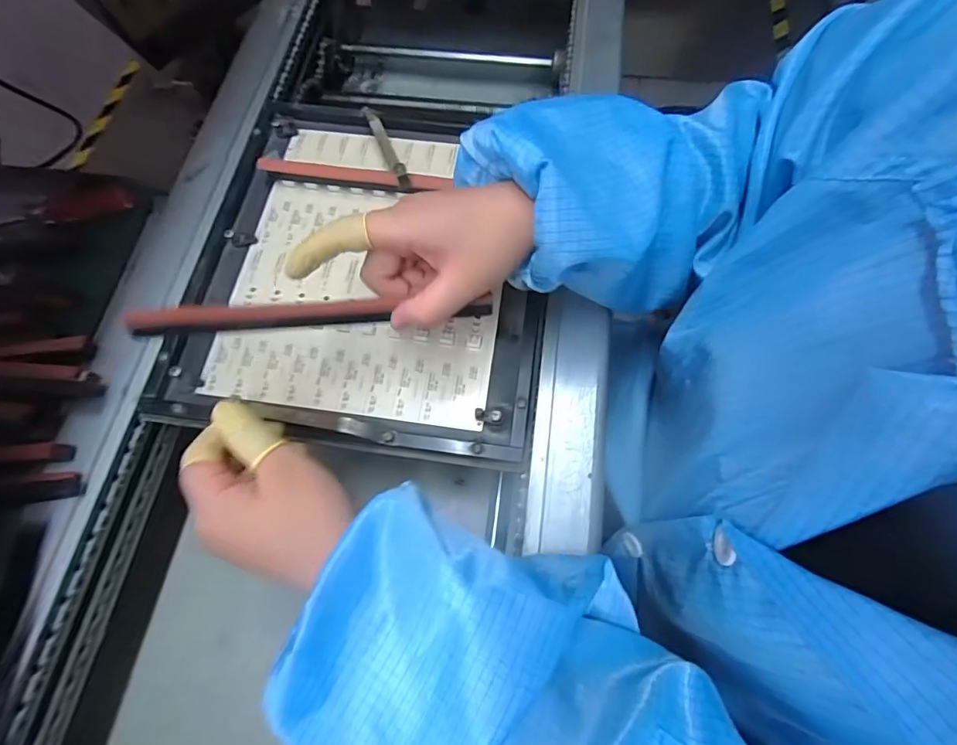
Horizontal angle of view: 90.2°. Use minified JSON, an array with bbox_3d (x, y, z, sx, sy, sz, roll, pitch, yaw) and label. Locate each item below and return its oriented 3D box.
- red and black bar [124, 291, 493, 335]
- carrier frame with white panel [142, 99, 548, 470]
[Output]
[{"bbox_3d":[-0.094,-0.035,0.285,0.206,0.013,0.013,-4,70,-10],"label":"red and black bar"},{"bbox_3d":[-0.086,-0.098,0.380,0.276,0.035,0.309,7,70,2],"label":"carrier frame with white panel"}]

